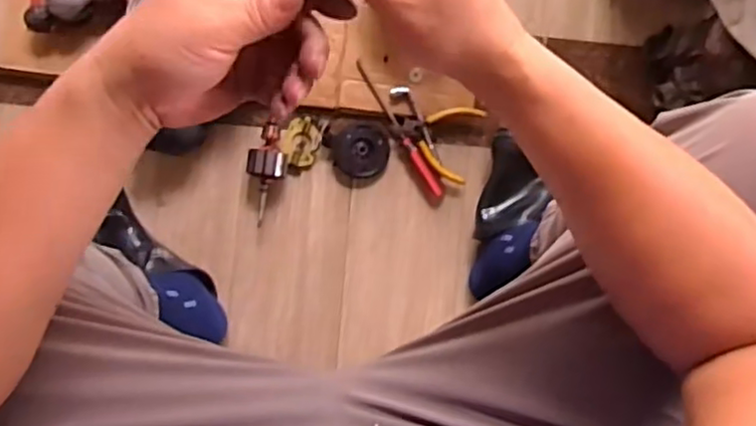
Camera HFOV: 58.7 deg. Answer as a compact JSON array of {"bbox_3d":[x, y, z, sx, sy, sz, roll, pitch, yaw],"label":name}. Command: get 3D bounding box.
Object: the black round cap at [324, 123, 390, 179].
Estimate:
[{"bbox_3d":[-0.022,-0.077,0.846,0.072,0.020,0.067,0,90,-3],"label":"black round cap"}]

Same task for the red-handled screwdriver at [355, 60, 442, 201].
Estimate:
[{"bbox_3d":[0.028,-0.104,0.844,0.020,0.021,0.193,-31,91,-2],"label":"red-handled screwdriver"}]

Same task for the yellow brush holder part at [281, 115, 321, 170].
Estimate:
[{"bbox_3d":[-0.097,-0.088,0.847,0.047,0.010,0.064,3,90,-3],"label":"yellow brush holder part"}]

